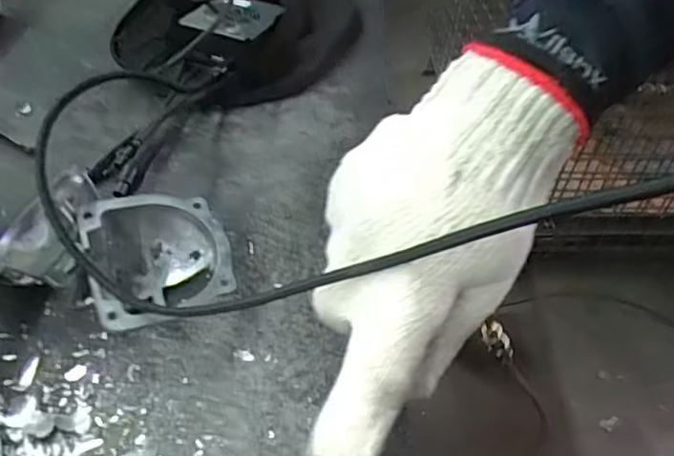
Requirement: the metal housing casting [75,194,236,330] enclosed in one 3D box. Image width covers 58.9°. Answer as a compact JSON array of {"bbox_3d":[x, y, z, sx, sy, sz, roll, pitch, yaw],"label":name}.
[{"bbox_3d":[-0.106,0.024,0.355,0.081,0.045,0.086,-7,55,-25],"label":"metal housing casting"}]

